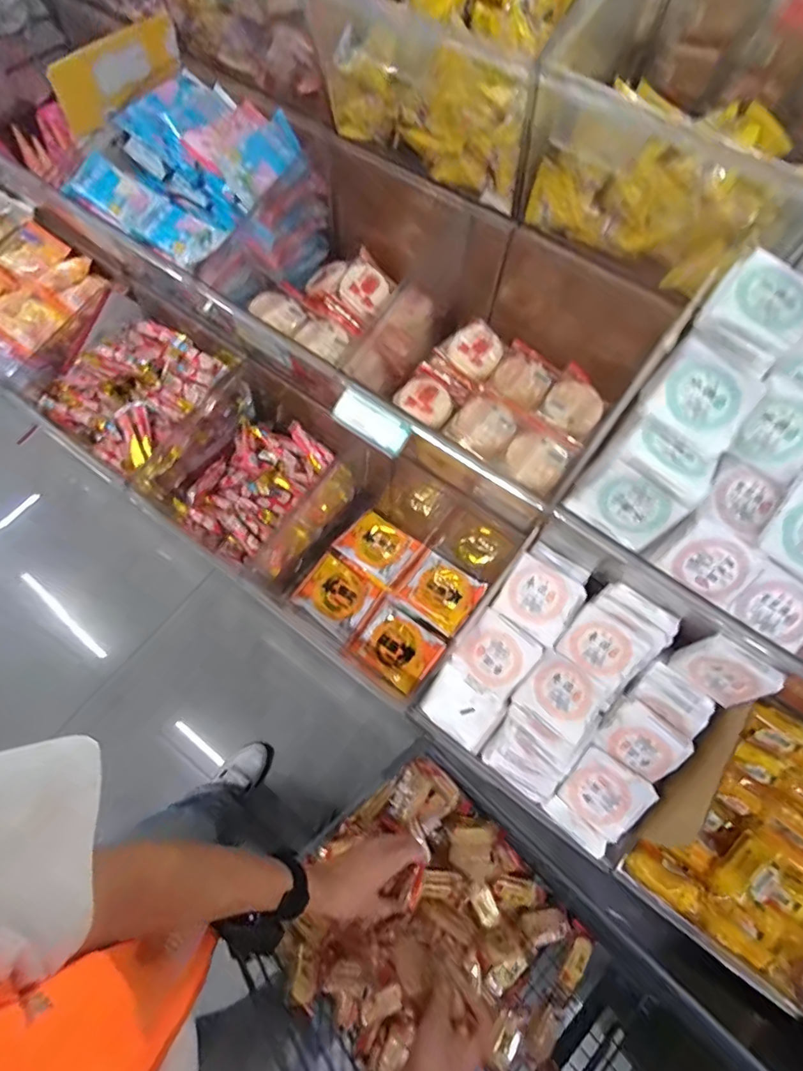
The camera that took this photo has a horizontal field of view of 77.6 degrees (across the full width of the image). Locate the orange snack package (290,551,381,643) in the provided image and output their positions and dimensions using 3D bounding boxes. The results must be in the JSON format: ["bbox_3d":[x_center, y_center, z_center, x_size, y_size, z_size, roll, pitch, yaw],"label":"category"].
[{"bbox_3d":[-0.110,0.101,0.851,0.118,0.017,0.107,36,70,12],"label":"orange snack package"}]

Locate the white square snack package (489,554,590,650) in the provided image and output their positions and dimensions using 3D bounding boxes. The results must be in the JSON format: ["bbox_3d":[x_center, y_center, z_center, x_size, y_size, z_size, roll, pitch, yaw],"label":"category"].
[{"bbox_3d":[0.166,0.078,0.601,0.088,0.015,0.081,35,94,9],"label":"white square snack package"}]

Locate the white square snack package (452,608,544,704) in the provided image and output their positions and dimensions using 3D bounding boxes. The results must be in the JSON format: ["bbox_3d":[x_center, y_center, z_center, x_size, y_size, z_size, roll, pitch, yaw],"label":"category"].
[{"bbox_3d":[0.118,0.146,0.610,0.083,0.015,0.082,39,97,23],"label":"white square snack package"}]

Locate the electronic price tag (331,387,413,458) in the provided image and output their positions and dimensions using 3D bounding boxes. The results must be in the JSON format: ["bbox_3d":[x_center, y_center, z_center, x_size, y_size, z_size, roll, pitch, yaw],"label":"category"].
[{"bbox_3d":[-0.034,-0.130,0.576,0.093,0.008,0.042,33,97,9],"label":"electronic price tag"}]

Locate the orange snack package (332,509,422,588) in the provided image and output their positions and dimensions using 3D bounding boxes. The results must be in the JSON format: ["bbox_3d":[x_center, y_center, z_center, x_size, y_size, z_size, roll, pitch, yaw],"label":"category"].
[{"bbox_3d":[-0.041,0.018,0.880,0.123,0.028,0.101,35,70,11],"label":"orange snack package"}]

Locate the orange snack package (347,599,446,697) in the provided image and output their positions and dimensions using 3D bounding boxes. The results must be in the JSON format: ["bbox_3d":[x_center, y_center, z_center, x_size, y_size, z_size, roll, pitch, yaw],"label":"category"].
[{"bbox_3d":[-0.008,0.182,0.819,0.129,0.016,0.101,37,70,12],"label":"orange snack package"}]

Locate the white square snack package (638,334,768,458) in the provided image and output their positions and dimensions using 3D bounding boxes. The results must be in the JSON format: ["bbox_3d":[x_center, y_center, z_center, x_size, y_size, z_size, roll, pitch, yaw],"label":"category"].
[{"bbox_3d":[0.289,-0.134,0.480,0.092,0.021,0.083,37,97,7],"label":"white square snack package"}]

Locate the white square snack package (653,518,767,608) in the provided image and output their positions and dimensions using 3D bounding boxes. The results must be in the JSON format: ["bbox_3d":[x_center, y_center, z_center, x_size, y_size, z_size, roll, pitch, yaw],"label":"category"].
[{"bbox_3d":[0.323,0.030,0.517,0.082,0.066,0.019,35,30,4],"label":"white square snack package"}]

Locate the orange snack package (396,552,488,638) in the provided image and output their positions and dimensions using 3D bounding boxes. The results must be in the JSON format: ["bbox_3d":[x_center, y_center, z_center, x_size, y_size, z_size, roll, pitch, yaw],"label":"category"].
[{"bbox_3d":[0.069,0.098,0.847,0.112,0.014,0.107,35,69,11],"label":"orange snack package"}]

